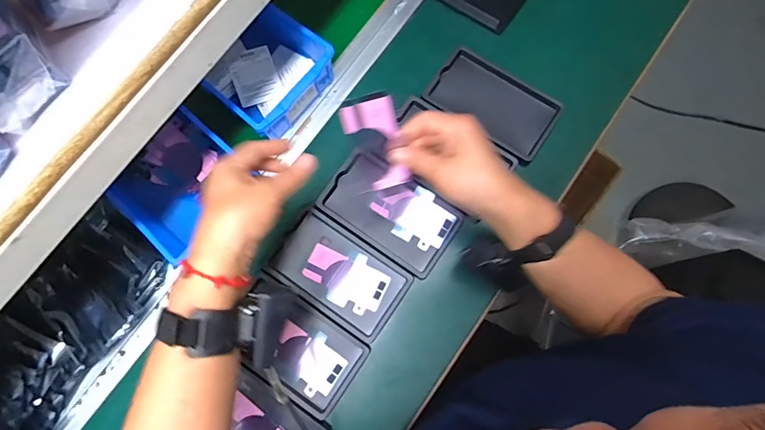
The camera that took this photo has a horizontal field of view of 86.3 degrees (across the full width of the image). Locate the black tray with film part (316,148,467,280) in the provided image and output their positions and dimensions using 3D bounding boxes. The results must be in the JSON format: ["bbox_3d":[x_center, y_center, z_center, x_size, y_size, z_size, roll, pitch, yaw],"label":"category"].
[{"bbox_3d":[0.011,-0.006,0.498,0.158,0.012,0.097,36,82,7],"label":"black tray with film part"}]

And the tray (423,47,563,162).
[{"bbox_3d":[0.141,-0.148,0.527,0.155,0.019,0.092,31,81,7],"label":"tray"}]

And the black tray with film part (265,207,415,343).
[{"bbox_3d":[-0.051,0.069,0.486,0.154,0.013,0.091,35,81,7],"label":"black tray with film part"}]

